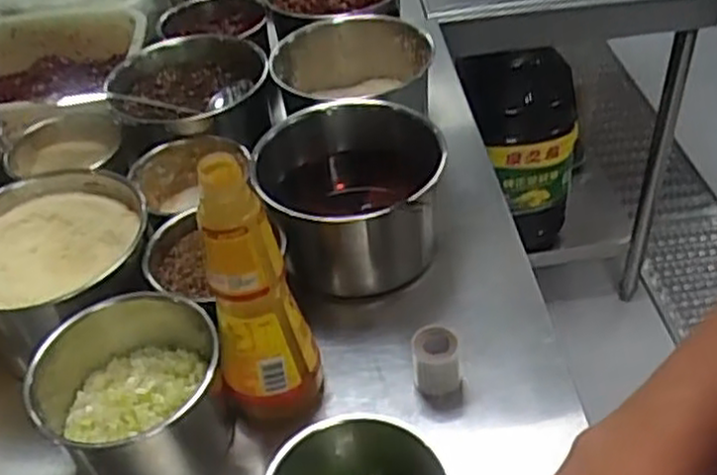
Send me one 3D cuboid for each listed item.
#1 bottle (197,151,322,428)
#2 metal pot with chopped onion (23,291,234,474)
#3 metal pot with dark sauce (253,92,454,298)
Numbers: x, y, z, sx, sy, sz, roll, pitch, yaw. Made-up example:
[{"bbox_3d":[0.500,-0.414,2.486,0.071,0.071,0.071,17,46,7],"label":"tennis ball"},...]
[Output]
[{"bbox_3d":[-0.083,0.058,0.619,0.070,0.261,0.063,8,45,16],"label":"bottle"},{"bbox_3d":[-0.183,0.139,0.654,0.155,0.116,0.145,-31,48,-23],"label":"metal pot with chopped onion"},{"bbox_3d":[-0.008,-0.045,0.824,0.185,0.128,0.213,-2,43,5],"label":"metal pot with dark sauce"}]

